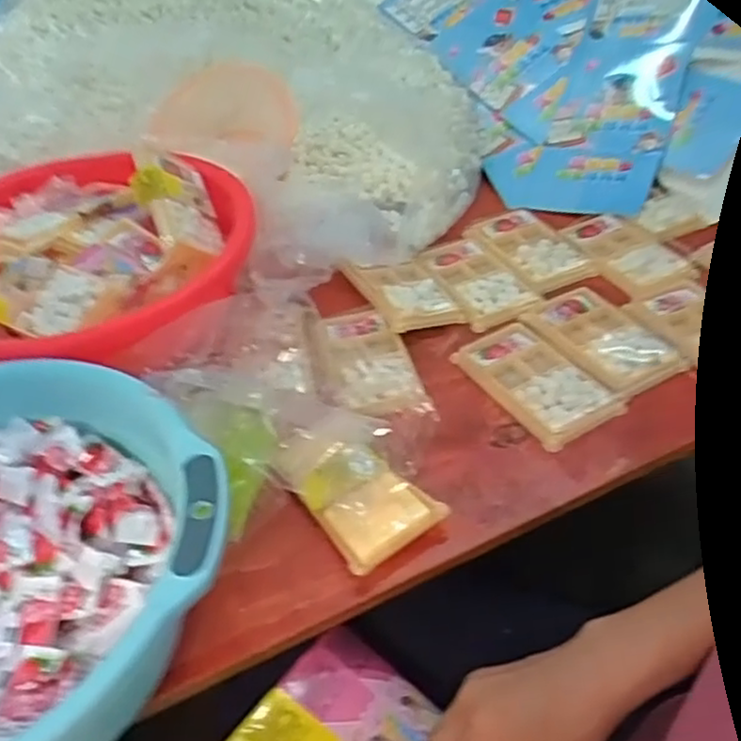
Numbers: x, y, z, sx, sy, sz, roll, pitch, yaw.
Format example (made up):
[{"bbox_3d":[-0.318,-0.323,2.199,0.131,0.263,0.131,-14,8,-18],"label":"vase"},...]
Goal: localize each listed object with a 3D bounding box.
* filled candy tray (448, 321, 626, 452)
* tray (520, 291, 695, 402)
[{"bbox_3d":[0.141,0.007,0.625,0.075,0.019,0.135,-25,45,-21],"label":"filled candy tray"},{"bbox_3d":[0.209,-0.030,0.653,0.081,0.012,0.132,-23,44,-20],"label":"tray"}]

